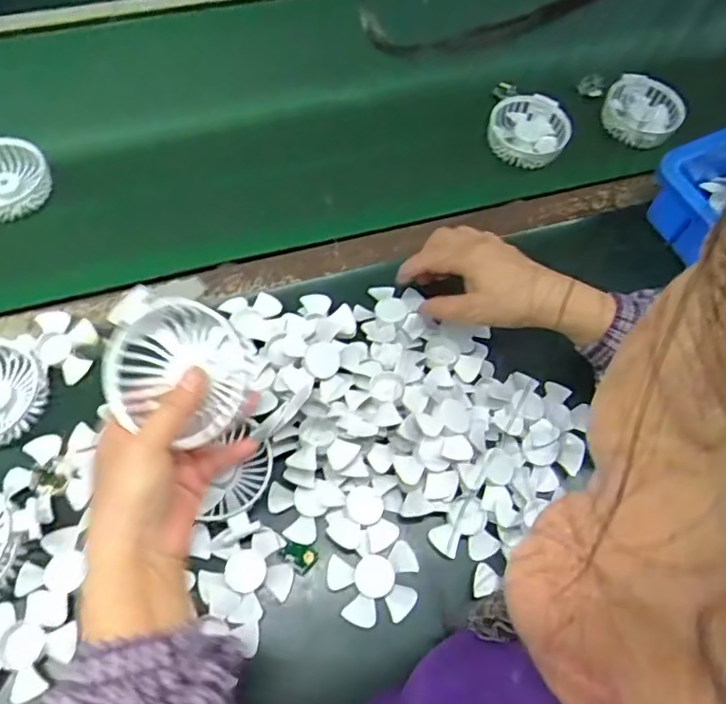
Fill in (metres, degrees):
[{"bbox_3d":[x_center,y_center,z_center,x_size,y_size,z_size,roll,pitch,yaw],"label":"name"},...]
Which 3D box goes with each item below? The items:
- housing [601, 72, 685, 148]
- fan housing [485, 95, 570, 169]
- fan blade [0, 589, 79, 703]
[{"bbox_3d":[0.331,-0.287,0.698,0.086,0.029,0.087,0,63,-1],"label":"housing"},{"bbox_3d":[0.192,-0.258,0.676,0.086,0.028,0.094,2,63,-3],"label":"fan housing"},{"bbox_3d":[-0.244,0.212,0.425,0.070,0.011,0.067,2,63,-3],"label":"fan blade"}]

